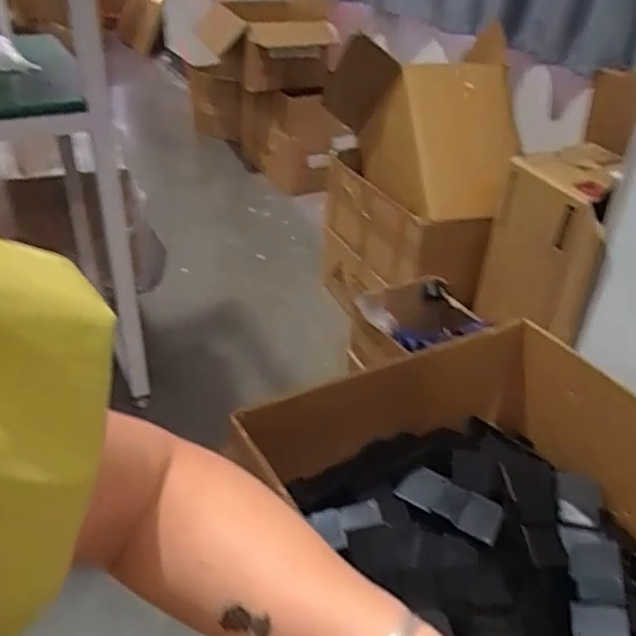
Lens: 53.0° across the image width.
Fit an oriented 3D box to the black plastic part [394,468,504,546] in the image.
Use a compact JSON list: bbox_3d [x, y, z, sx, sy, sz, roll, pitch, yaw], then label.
[{"bbox_3d":[0.214,0.295,1.026,0.162,0.015,0.066,23,60,17],"label":"black plastic part"}]

